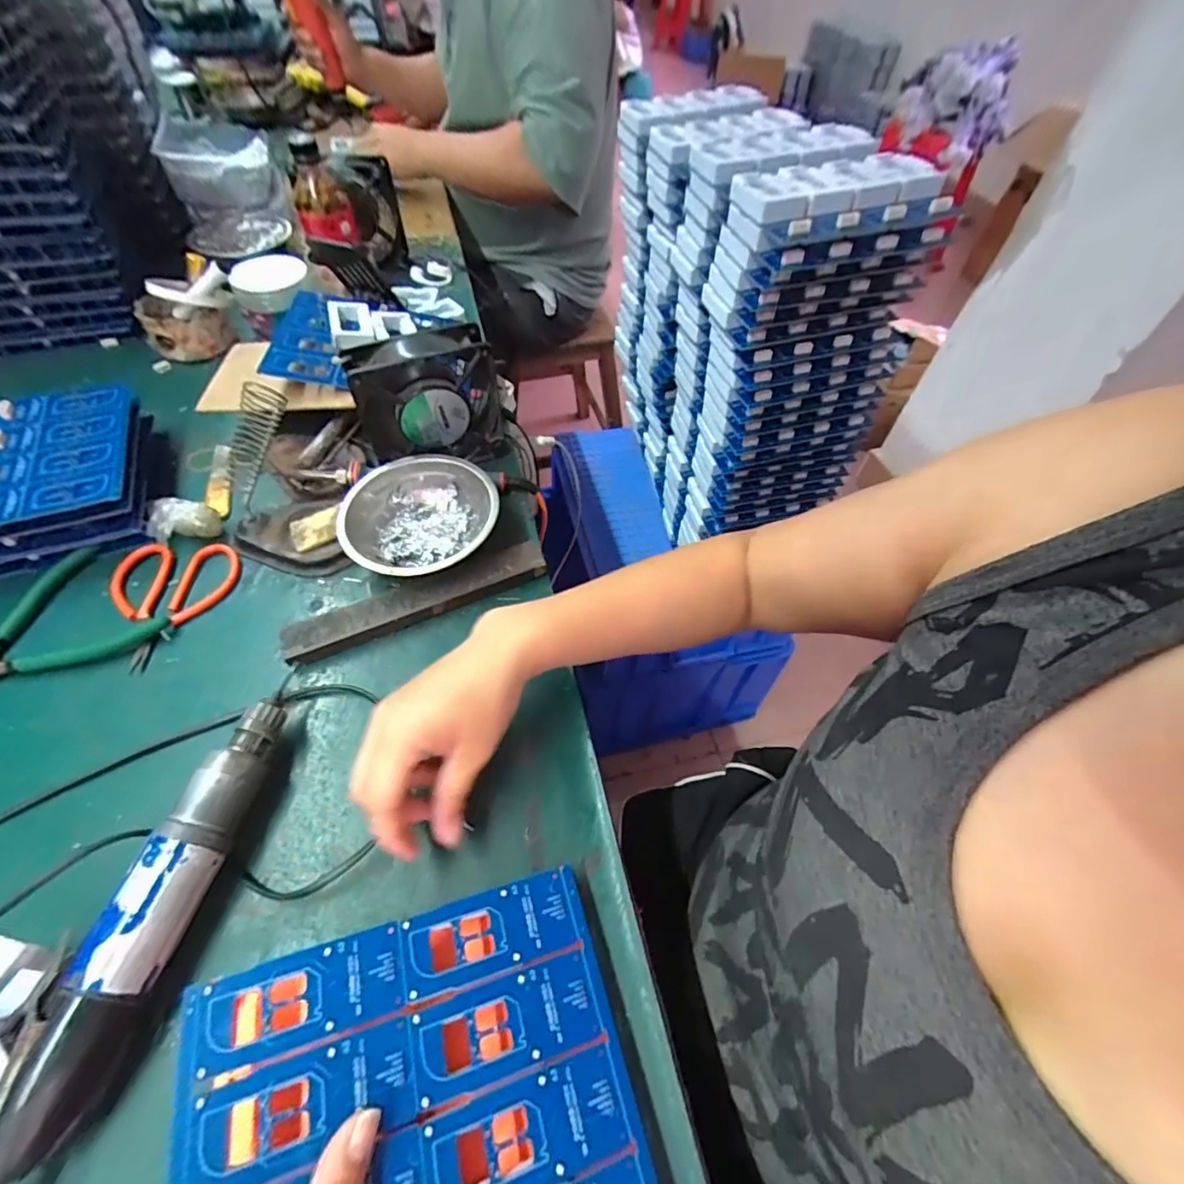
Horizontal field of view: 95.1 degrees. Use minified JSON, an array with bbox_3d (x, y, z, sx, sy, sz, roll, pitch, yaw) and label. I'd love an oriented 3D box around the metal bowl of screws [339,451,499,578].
[{"bbox_3d":[-0.144,-0.062,0.456,0.129,0.034,0.119,-33,62,-24],"label":"metal bowl of screws"}]

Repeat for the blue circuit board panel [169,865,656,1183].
[{"bbox_3d":[-0.077,0.234,0.241,0.185,0.004,0.157,-9,55,-19],"label":"blue circuit board panel"}]

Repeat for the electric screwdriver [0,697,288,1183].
[{"bbox_3d":[-0.228,0.171,0.290,0.033,0.046,0.229,11,55,5],"label":"electric screwdriver"}]

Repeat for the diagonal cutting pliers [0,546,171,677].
[{"bbox_3d":[-0.409,0.031,0.399,0.124,0.008,0.128,34,60,20],"label":"diagonal cutting pliers"}]

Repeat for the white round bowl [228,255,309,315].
[{"bbox_3d":[-0.362,-0.358,0.619,0.073,0.021,0.086,16,65,2],"label":"white round bowl"}]

